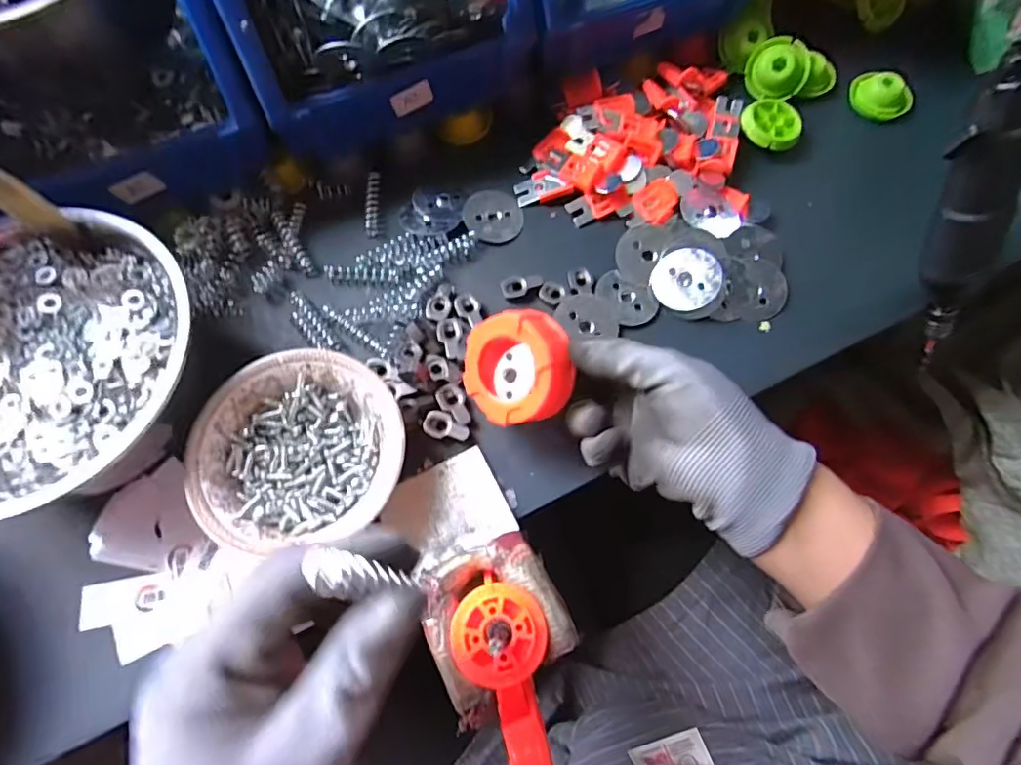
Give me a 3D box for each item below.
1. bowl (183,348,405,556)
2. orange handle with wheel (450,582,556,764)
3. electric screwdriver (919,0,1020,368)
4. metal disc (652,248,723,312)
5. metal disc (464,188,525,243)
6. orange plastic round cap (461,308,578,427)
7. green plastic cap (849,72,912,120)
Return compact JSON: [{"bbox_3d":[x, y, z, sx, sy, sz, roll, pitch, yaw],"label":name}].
[{"bbox_3d":[-0.125,0.041,0.334,0.118,0.041,0.112,0,69,-1],"label":"bowl"},{"bbox_3d":[0.006,0.182,0.260,0.046,0.056,0.159,-12,70,-5],"label":"orange handle with wheel"},{"bbox_3d":[0.291,-0.115,0.335,0.044,0.256,0.035,-30,43,-10],"label":"electric screwdriver"},{"bbox_3d":[0.128,-0.074,0.393,0.047,0.005,0.046,-3,76,10],"label":"metal disc"},{"bbox_3d":[-0.013,-0.130,0.423,0.044,0.004,0.046,2,70,-5],"label":"metal disc"},{"bbox_3d":[0.005,-0.008,0.325,0.065,0.029,0.065,7,102,36],"label":"orange plastic round cap"},{"bbox_3d":[0.313,-0.242,0.463,0.049,0.018,0.039,37,73,13],"label":"green plastic cap"}]

